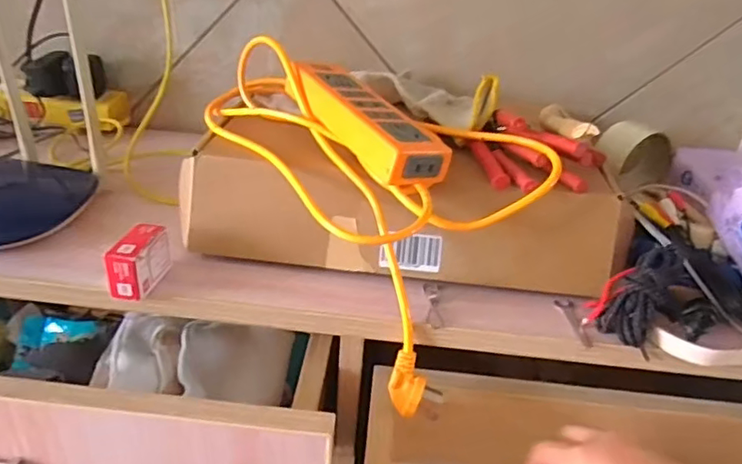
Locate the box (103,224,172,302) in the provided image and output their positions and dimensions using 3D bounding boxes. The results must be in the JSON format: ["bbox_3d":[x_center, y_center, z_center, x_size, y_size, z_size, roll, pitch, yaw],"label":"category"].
[{"bbox_3d":[-0.179,0.022,0.433,0.025,0.037,0.054,7,29,4],"label":"box"}]

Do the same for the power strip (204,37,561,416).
[{"bbox_3d":[-0.023,-0.045,0.517,0.174,0.191,0.333,-22,39,-39],"label":"power strip"}]

